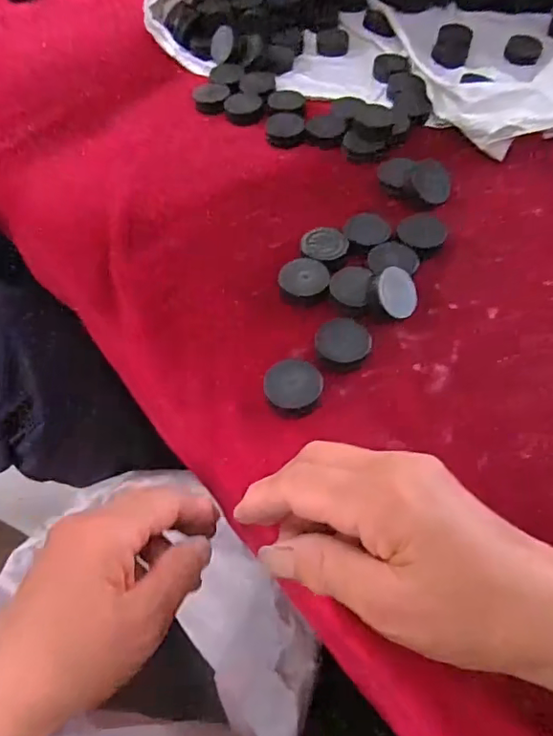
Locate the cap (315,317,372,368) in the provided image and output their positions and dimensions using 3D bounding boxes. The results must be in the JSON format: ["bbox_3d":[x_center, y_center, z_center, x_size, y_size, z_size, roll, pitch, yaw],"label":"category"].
[{"bbox_3d":[0.040,-0.017,0.328,0.032,0.004,0.032,-1,55,1],"label":"cap"}]

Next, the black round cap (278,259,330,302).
[{"bbox_3d":[0.018,-0.059,0.356,0.032,0.004,0.033,-3,55,-1],"label":"black round cap"}]

